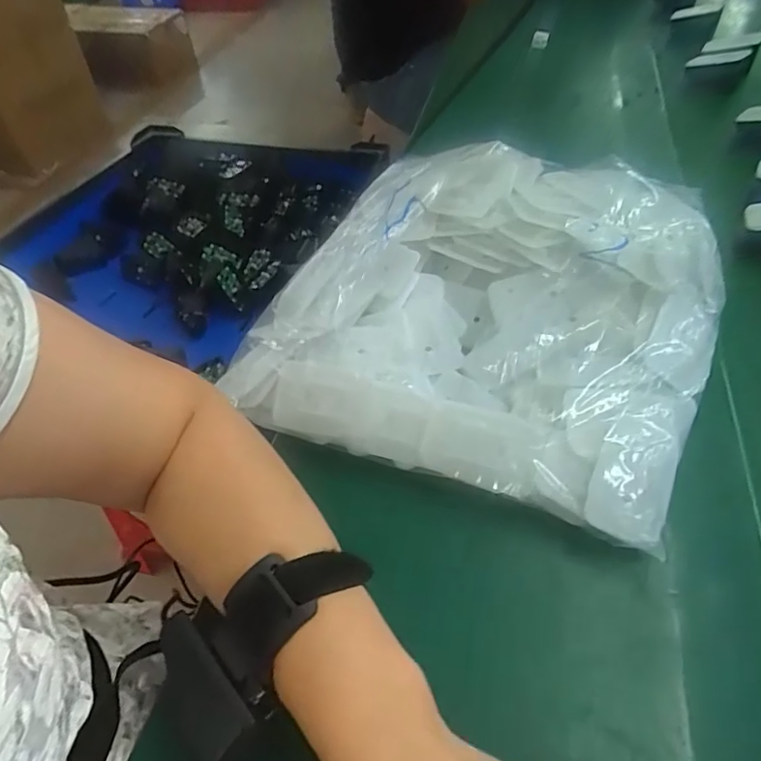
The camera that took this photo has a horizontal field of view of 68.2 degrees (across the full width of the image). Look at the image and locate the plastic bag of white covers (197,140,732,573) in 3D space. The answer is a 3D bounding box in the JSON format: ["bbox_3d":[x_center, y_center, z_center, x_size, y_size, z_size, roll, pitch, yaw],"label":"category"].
[{"bbox_3d":[0.072,-0.059,0.393,0.293,0.074,0.270,15,50,17],"label":"plastic bag of white covers"}]

